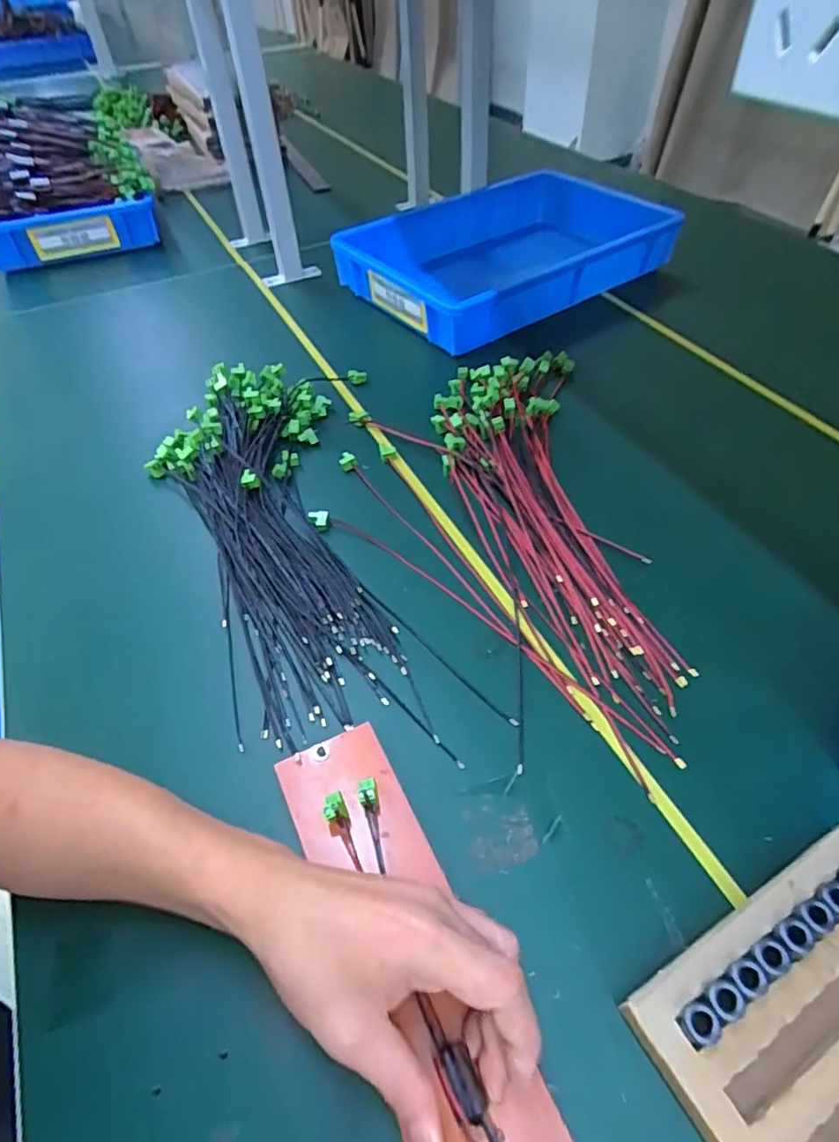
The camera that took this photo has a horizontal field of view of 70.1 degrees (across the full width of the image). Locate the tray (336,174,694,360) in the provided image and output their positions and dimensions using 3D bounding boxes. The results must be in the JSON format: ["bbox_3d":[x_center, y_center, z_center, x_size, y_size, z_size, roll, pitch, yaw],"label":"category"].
[{"bbox_3d":[0.122,-0.477,0.889,0.442,0.081,0.296,-32,54,-22],"label":"tray"}]

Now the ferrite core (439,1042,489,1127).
[{"bbox_3d":[0.021,0.247,0.289,0.014,0.011,0.030,-19,50,-14],"label":"ferrite core"}]

